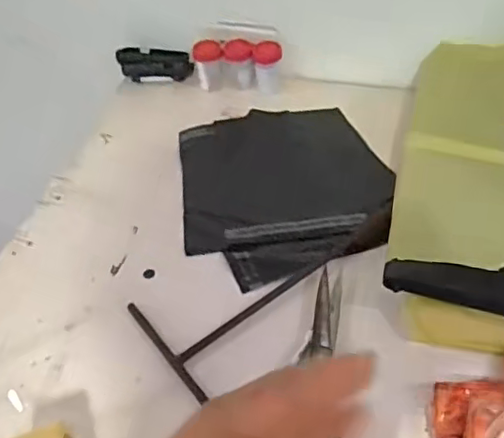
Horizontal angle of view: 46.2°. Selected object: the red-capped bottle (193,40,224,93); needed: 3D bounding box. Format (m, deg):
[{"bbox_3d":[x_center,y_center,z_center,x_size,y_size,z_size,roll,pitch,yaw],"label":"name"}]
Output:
[{"bbox_3d":[-0.064,-0.232,0.885,0.043,0.060,0.038,-11,47,-5],"label":"red-capped bottle"}]

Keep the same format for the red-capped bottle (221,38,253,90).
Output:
[{"bbox_3d":[-0.021,-0.232,0.883,0.046,0.061,0.035,0,47,5],"label":"red-capped bottle"}]

